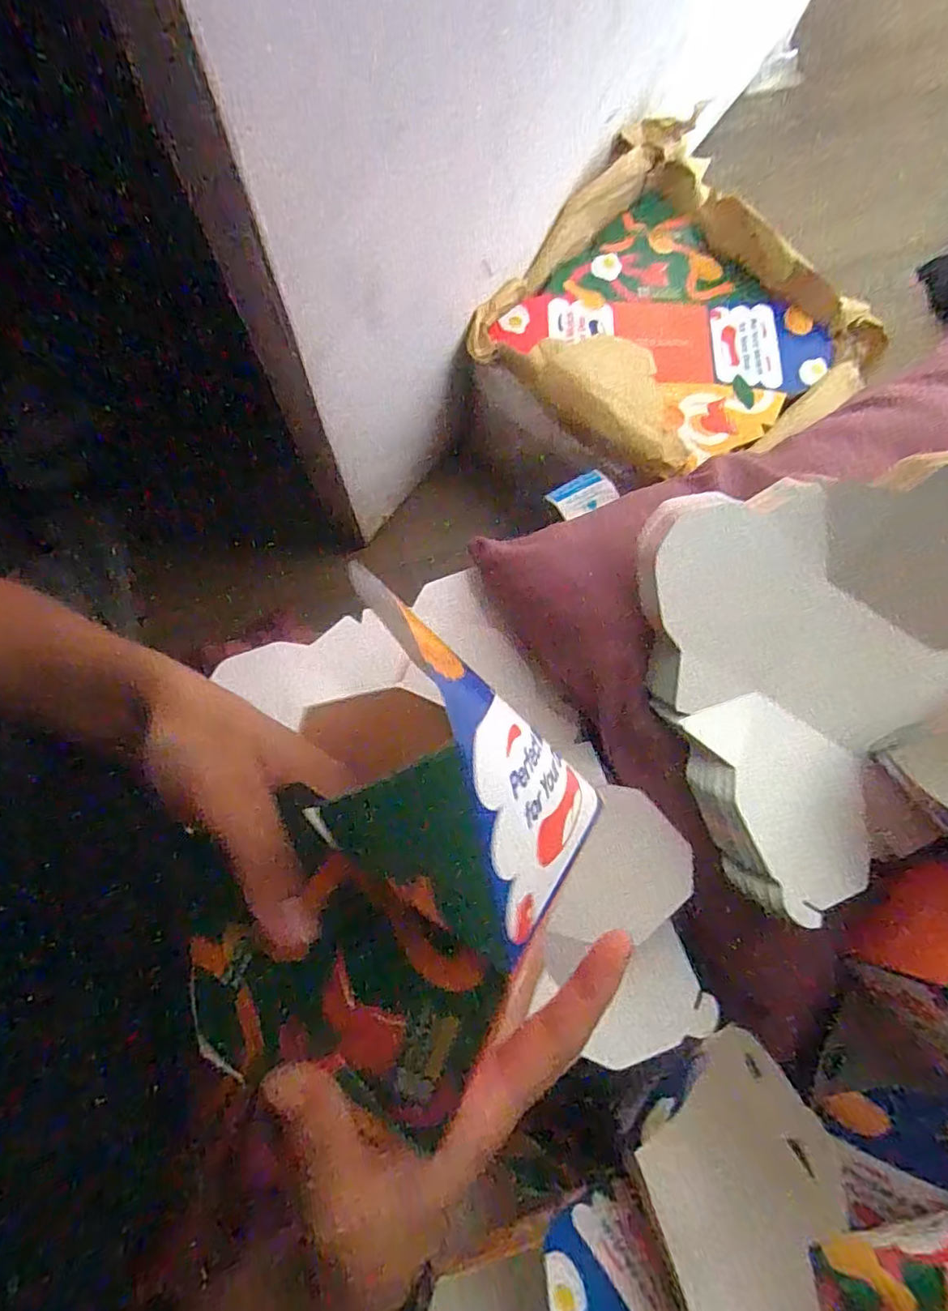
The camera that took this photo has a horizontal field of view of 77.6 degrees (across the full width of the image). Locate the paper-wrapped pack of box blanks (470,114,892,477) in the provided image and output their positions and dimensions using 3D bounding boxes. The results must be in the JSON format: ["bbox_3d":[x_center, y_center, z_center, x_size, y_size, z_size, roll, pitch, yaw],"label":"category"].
[{"bbox_3d":[0.171,-0.283,0.511,0.283,0.061,0.286,42,77,10],"label":"paper-wrapped pack of box blanks"}]

